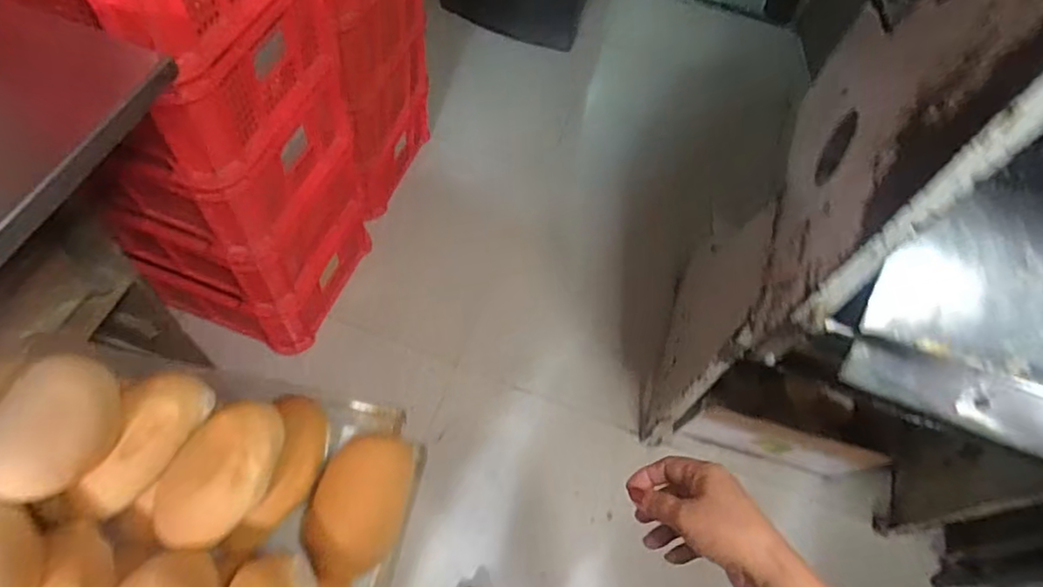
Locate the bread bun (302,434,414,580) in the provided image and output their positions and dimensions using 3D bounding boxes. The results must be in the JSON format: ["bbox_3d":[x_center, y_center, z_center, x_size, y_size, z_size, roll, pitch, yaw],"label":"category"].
[{"bbox_3d":[-0.170,0.216,0.649,0.091,0.063,0.147,9,59,0],"label":"bread bun"}]

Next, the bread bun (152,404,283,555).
[{"bbox_3d":[-0.287,0.168,0.590,0.082,0.043,0.140,23,60,8],"label":"bread bun"}]

